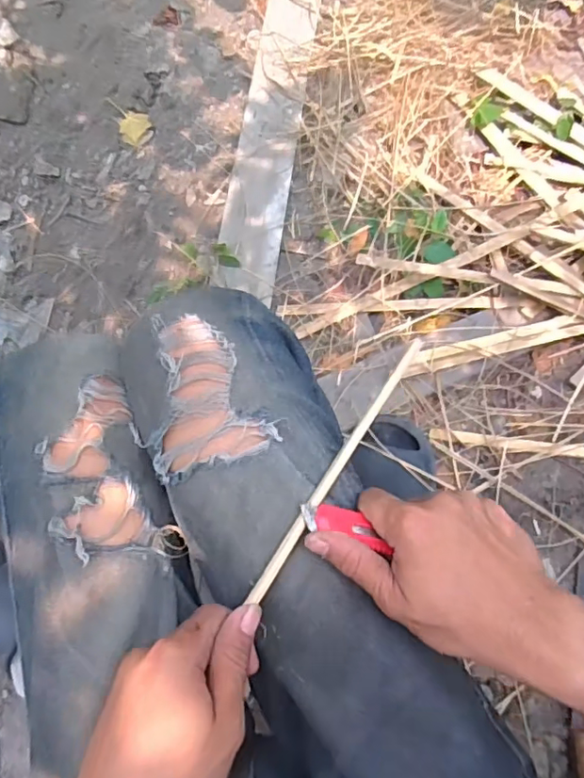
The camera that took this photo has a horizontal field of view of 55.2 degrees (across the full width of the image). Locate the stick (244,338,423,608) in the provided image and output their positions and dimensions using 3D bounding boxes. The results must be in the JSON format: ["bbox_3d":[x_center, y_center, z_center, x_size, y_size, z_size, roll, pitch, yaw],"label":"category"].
[{"bbox_3d":[0.033,0.048,0.368,0.009,0.012,0.204,32,74,12],"label":"stick"}]

